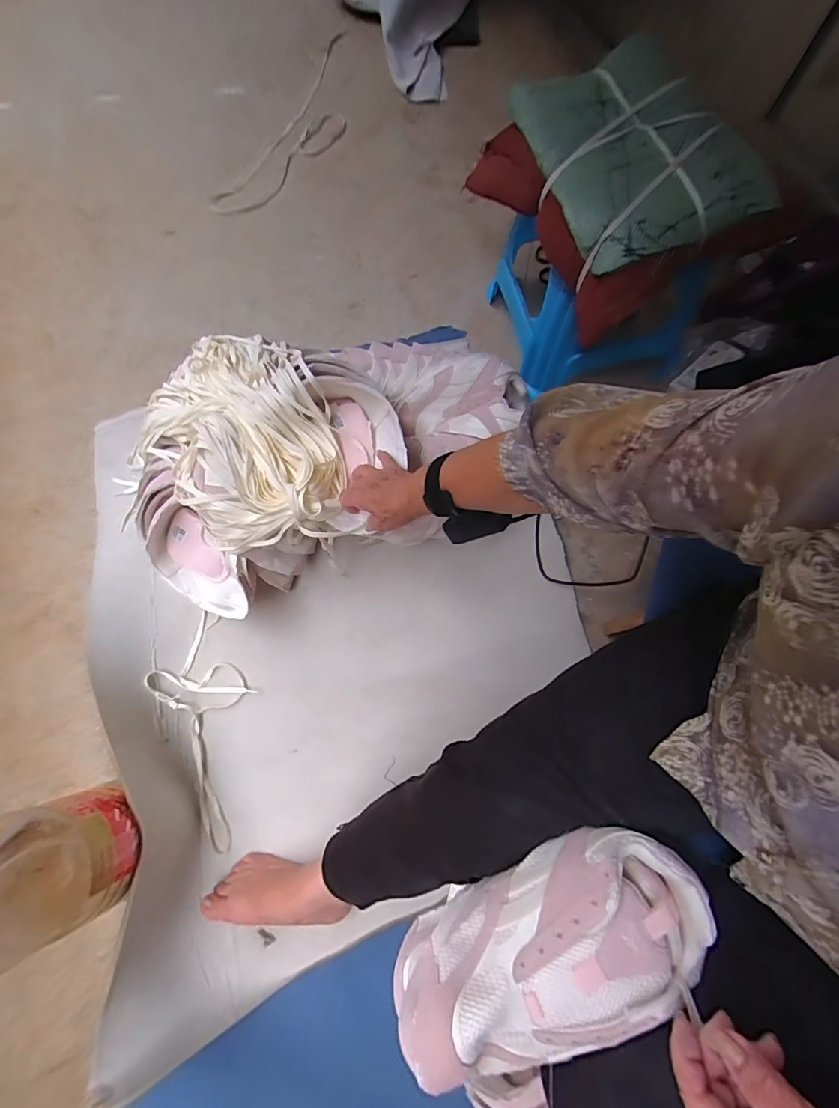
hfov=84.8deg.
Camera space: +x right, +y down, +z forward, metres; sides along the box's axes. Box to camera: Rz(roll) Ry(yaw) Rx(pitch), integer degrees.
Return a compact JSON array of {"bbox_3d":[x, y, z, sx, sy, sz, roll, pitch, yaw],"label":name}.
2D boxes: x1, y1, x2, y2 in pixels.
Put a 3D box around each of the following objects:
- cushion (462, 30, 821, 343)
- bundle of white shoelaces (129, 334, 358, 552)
[{"bbox_3d":[0.290,-0.533,0.660,0.278,0.123,0.357,-24,76,-8],"label":"cushion"},{"bbox_3d":[-0.245,-0.161,0.644,0.239,0.104,0.364,-36,78,-11],"label":"bundle of white shoelaces"}]

